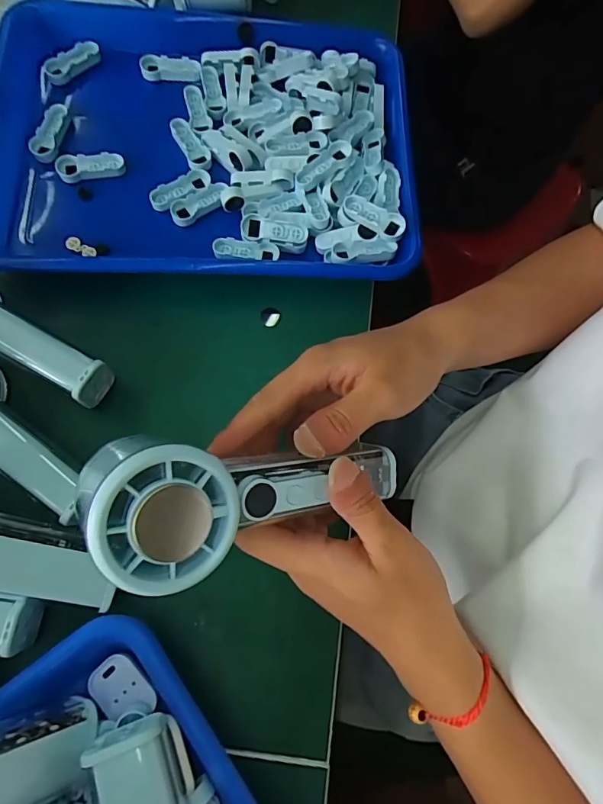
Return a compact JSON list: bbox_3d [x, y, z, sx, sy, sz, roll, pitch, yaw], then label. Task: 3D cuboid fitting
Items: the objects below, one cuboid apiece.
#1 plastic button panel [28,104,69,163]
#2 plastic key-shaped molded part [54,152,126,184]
[{"bbox_3d":[-0.200,-0.214,0.364,0.020,0.009,0.050,11,73,2],"label":"plastic button panel"},{"bbox_3d":[-0.165,-0.184,0.357,0.051,0.005,0.020,-6,74,-4],"label":"plastic key-shaped molded part"}]

